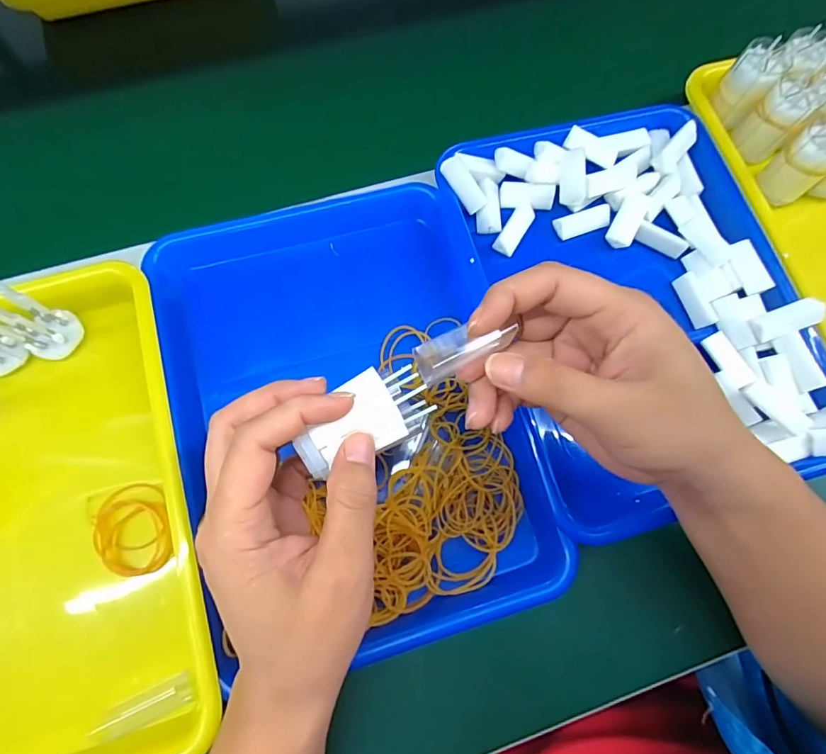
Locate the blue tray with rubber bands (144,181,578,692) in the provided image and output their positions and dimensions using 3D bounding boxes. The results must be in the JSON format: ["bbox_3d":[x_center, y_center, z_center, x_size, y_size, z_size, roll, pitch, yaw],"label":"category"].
[{"bbox_3d":[-0.047,0.022,0.344,0.238,0.054,0.337,-15,75,-6],"label":"blue tray with rubber bands"}]

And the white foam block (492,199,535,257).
[{"bbox_3d":[0.088,-0.128,0.387,0.018,0.010,0.051,30,75,7],"label":"white foam block"}]

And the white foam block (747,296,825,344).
[{"bbox_3d":[0.288,-0.044,0.349,0.047,0.012,0.022,-25,74,21],"label":"white foam block"}]

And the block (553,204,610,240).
[{"bbox_3d":[0.146,-0.134,0.389,0.047,0.010,0.019,-17,75,-7],"label":"block"}]

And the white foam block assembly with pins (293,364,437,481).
[{"bbox_3d":[-0.027,0.020,0.236,0.072,0.013,0.040,-30,77,-10],"label":"white foam block assembly with pins"}]

